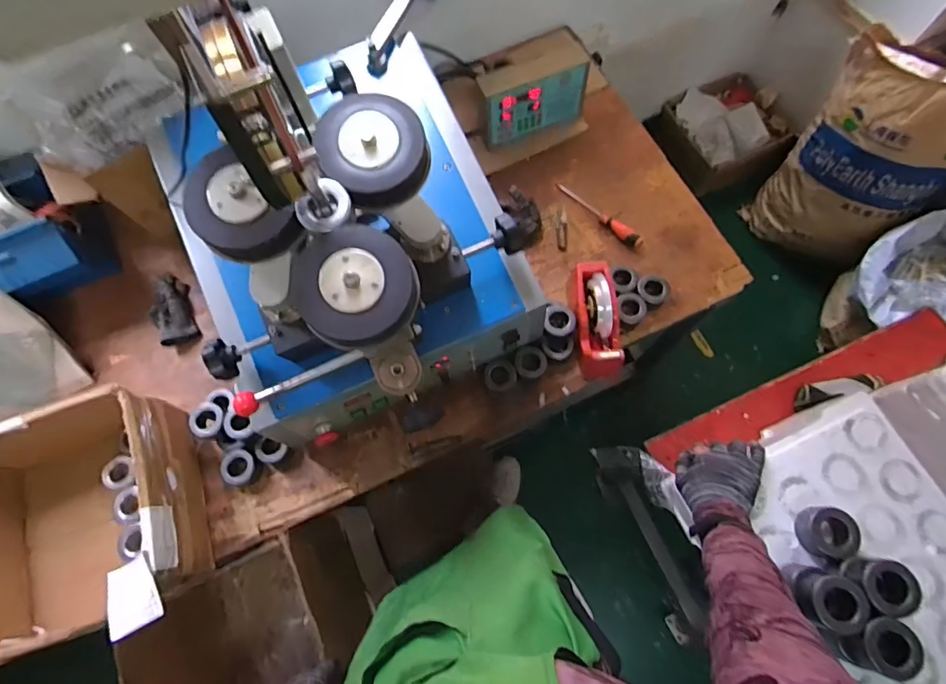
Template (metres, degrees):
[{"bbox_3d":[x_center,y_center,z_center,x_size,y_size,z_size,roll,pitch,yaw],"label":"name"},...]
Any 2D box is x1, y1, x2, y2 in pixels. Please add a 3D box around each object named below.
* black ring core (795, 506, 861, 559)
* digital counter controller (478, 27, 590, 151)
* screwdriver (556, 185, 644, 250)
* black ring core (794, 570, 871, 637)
[{"bbox_3d":[0.465,0.248,0.637,0.059,0.036,0.059,-1,72,2],"label":"black ring core"},{"bbox_3d":[0.125,-0.520,1.035,0.225,0.153,0.086,-25,73,-6],"label":"digital counter controller"},{"bbox_3d":[0.263,-0.269,1.015,0.218,0.028,0.031,42,78,14],"label":"screwdriver"},{"bbox_3d":[0.431,0.312,0.585,0.055,0.049,0.060,-1,72,2],"label":"black ring core"}]

